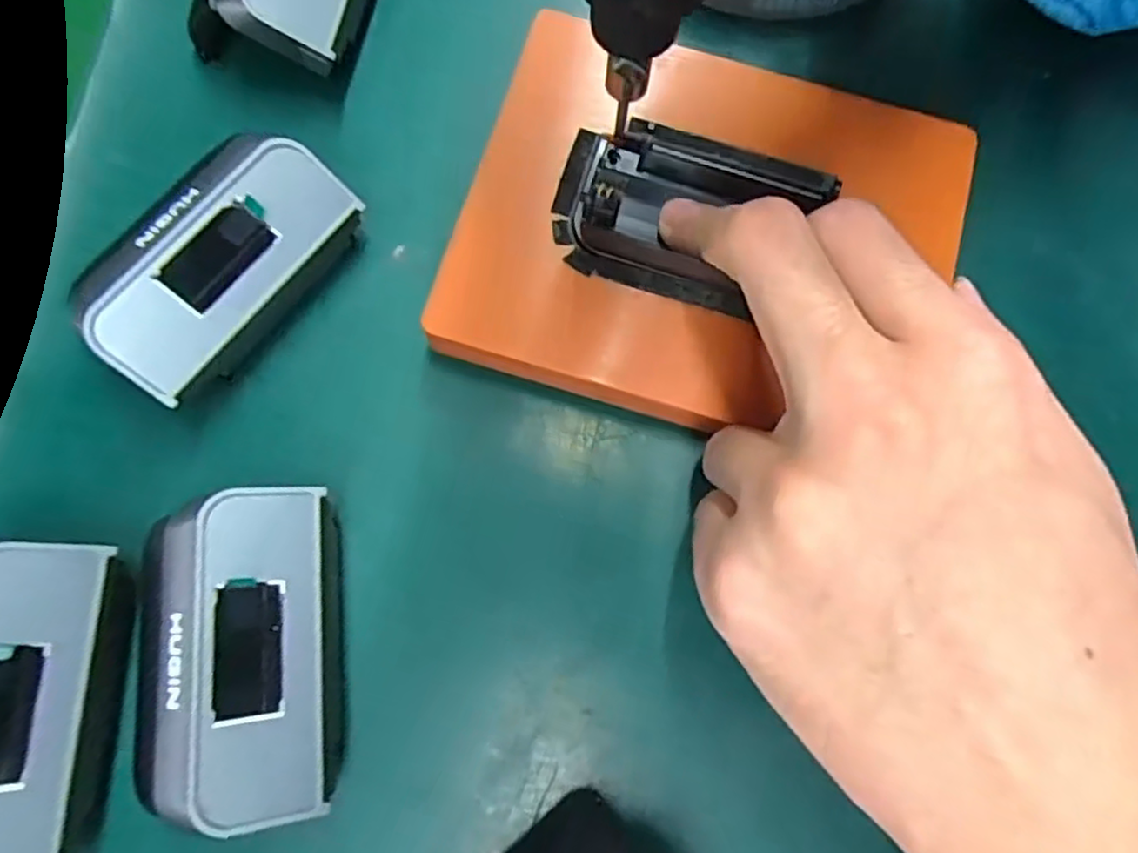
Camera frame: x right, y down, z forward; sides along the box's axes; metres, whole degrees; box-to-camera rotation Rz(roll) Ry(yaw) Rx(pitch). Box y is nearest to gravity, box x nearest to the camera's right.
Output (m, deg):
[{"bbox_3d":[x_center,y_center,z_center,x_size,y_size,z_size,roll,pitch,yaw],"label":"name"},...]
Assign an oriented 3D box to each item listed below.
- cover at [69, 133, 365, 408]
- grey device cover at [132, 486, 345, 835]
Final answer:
[{"bbox_3d":[-0.092,-0.042,0.186,0.036,0.032,0.073,39,78,8],"label":"cover"},{"bbox_3d":[-0.076,0.053,0.163,0.040,0.029,0.073,-5,76,-3],"label":"grey device cover"}]

